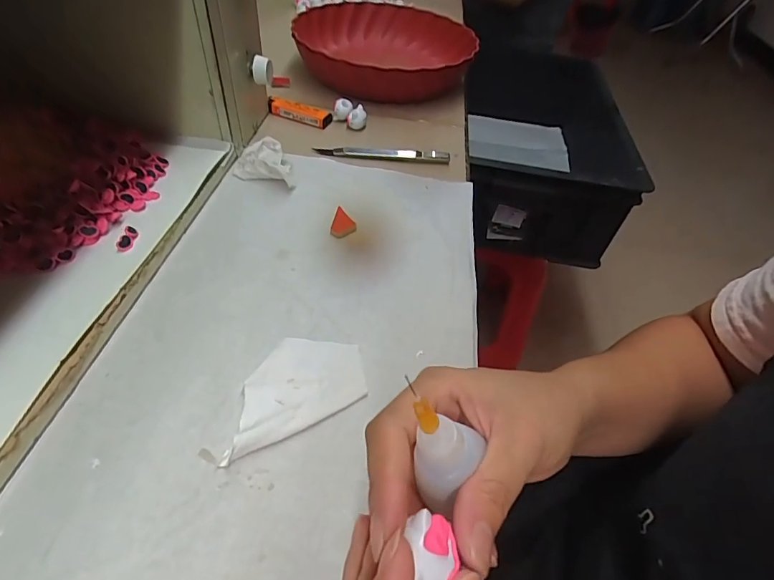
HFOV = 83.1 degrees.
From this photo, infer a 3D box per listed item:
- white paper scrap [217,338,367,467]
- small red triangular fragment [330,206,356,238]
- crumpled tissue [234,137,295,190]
[{"bbox_3d":[-0.060,0.058,0.274,0.095,0.011,0.062,-19,53,-22],"label":"white paper scrap"},{"bbox_3d":[-0.037,-0.059,0.382,0.020,0.005,0.034,11,48,3],"label":"small red triangular fragment"},{"bbox_3d":[-0.116,-0.125,0.422,0.060,0.021,0.050,8,48,1],"label":"crumpled tissue"}]

